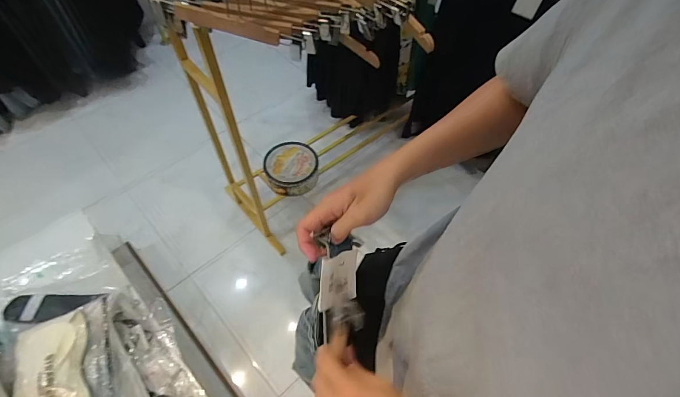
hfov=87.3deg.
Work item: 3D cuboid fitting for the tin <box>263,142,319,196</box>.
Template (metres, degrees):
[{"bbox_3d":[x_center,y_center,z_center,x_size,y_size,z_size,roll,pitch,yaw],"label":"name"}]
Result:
[{"bbox_3d":[-0.204,-0.129,1.489,0.214,0.086,0.213,1,57,-2],"label":"tin"}]

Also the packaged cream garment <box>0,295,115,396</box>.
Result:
[{"bbox_3d":[-0.665,0.428,0.838,0.227,0.053,0.353,-19,59,-14],"label":"packaged cream garment"}]

